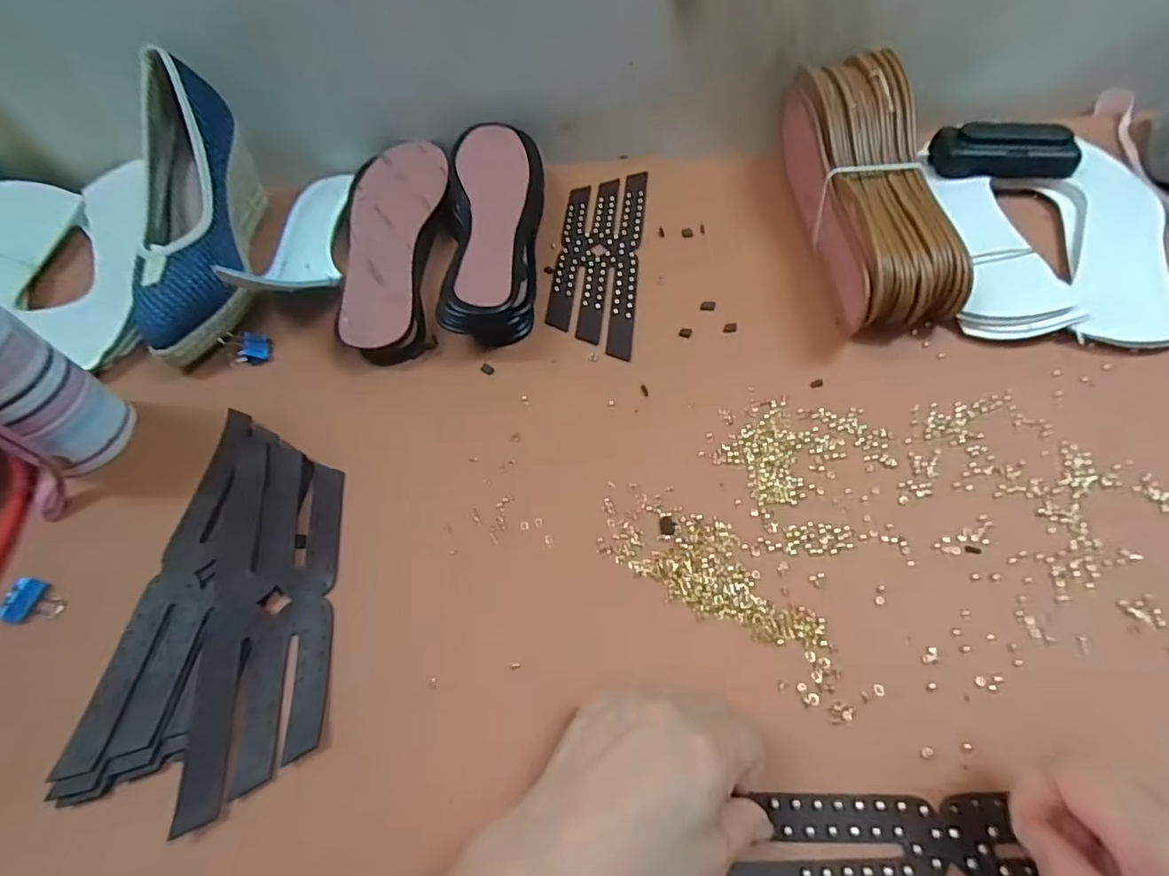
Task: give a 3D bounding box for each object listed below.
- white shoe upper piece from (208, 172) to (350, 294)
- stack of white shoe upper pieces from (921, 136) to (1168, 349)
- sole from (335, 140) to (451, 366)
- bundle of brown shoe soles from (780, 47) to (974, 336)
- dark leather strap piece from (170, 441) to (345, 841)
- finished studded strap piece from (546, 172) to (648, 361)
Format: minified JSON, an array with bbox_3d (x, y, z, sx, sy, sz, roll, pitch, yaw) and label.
[{"bbox_3d":[-0.240,-0.156,0.454,0.057,0.053,0.219,-16,41,-6],"label":"white shoe upper piece"},{"bbox_3d":[0.371,-0.165,0.435,0.160,0.024,0.222,5,60,7],"label":"stack of white shoe upper pieces"},{"bbox_3d":[-0.159,-0.169,0.469,0.077,0.034,0.234,-5,60,1],"label":"sole"},{"bbox_3d":[0.219,-0.190,0.425,0.081,0.086,0.237,-4,60,1],"label":"bundle of brown shoe soles"},{"bbox_3d":[-0.184,0.096,0.320,0.068,0.010,0.204,-9,60,-2],"label":"dark leather strap piece"},{"bbox_3d":[0.013,-0.157,0.466,0.069,0.005,0.211,4,60,6],"label":"finished studded strap piece"}]

